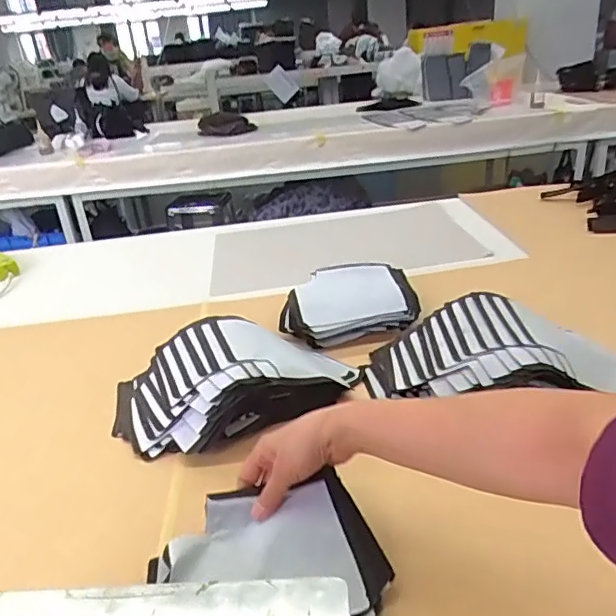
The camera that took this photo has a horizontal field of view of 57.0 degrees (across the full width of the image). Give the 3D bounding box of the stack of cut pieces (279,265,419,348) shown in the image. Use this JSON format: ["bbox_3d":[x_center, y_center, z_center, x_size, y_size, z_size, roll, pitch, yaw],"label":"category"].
[{"bbox_3d":[0.060,-0.011,0.889,0.203,0.065,0.156,-9,26,-6],"label":"stack of cut pieces"}]

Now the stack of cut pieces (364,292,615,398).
[{"bbox_3d":[0.234,0.057,0.687,0.325,0.087,0.169,-3,26,6],"label":"stack of cut pieces"}]

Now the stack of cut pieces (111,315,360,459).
[{"bbox_3d":[-0.093,0.078,0.715,0.306,0.080,0.196,-13,27,-14],"label":"stack of cut pieces"}]

